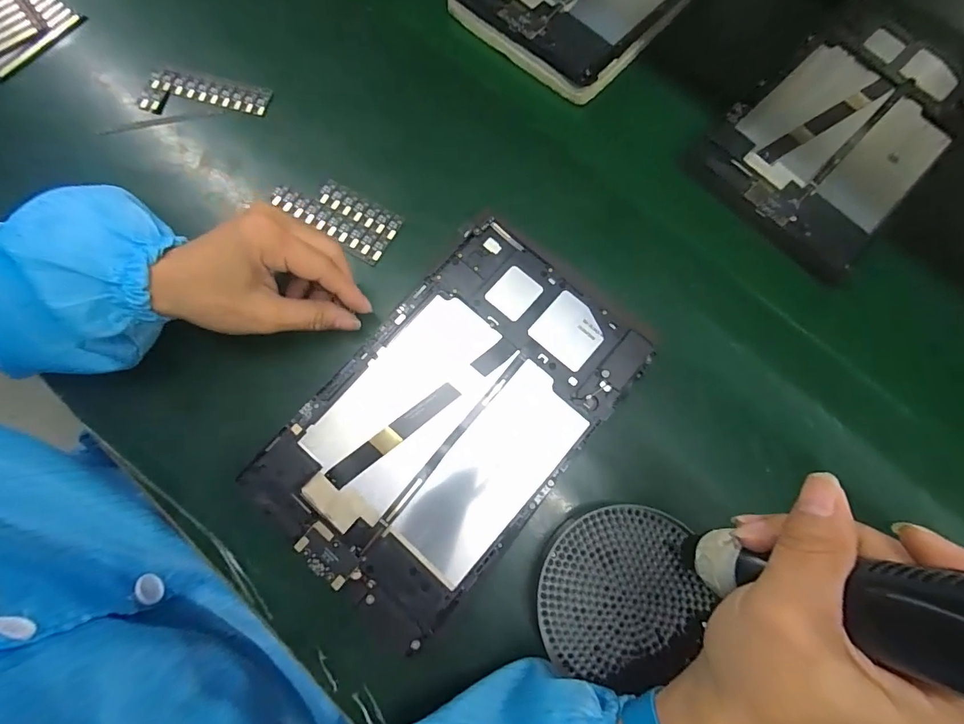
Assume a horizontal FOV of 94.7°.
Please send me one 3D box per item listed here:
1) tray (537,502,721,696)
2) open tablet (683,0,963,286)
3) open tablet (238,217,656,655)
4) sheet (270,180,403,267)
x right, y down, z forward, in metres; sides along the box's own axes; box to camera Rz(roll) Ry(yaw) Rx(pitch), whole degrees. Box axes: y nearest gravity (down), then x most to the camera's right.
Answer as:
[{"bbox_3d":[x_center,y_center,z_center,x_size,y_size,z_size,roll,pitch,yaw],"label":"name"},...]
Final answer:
[{"bbox_3d":[0.088,0.144,0.280,0.102,0.009,0.101,0,77,-1],"label":"tray"},{"bbox_3d":[0.298,-0.193,0.363,0.244,0.010,0.144,-43,82,-10],"label":"open tablet"},{"bbox_3d":[-0.015,0.032,0.283,0.146,0.006,0.239,40,80,7],"label":"open tablet"},{"bbox_3d":[-0.110,-0.113,0.336,0.095,0.005,0.041,33,79,6],"label":"sheet"}]

